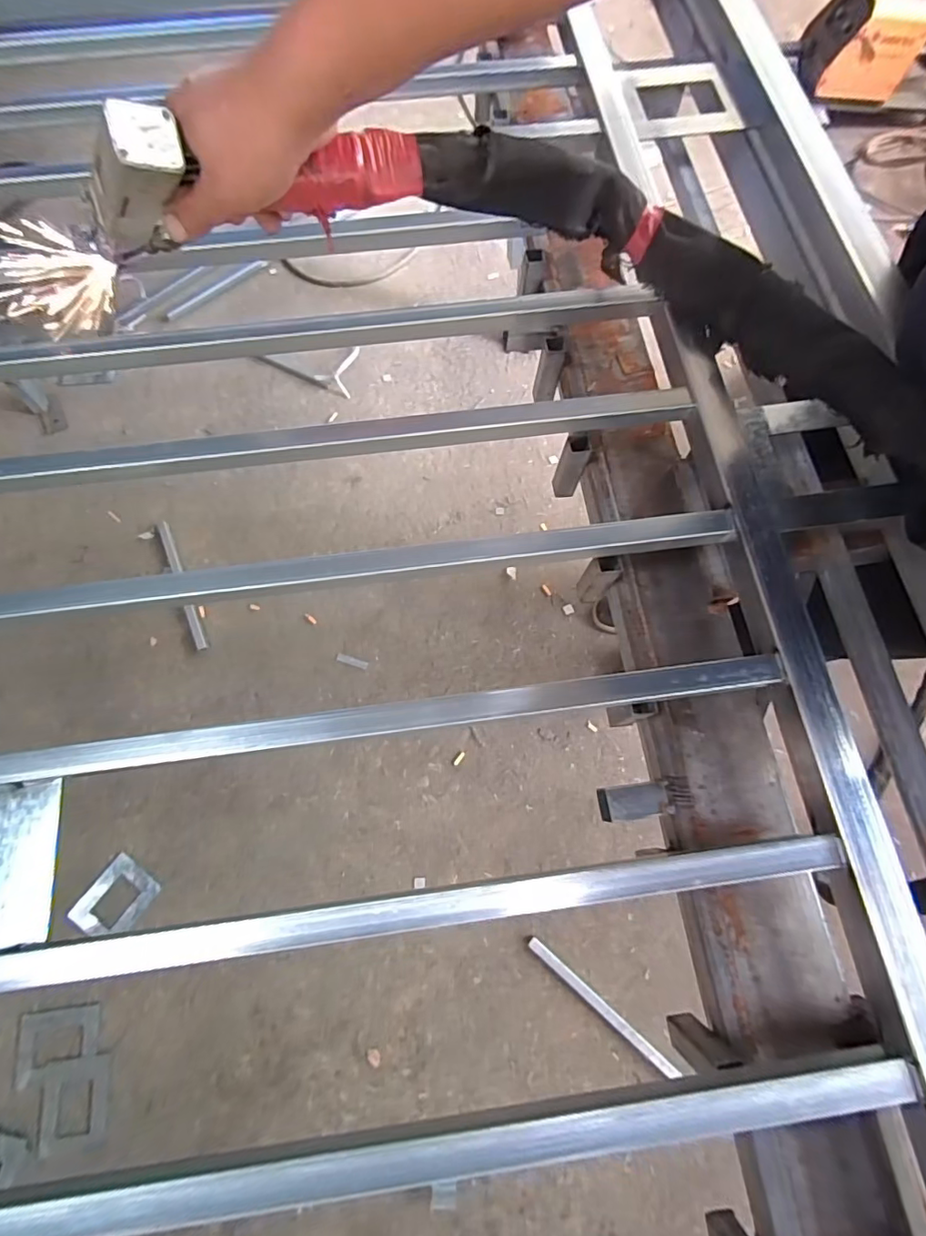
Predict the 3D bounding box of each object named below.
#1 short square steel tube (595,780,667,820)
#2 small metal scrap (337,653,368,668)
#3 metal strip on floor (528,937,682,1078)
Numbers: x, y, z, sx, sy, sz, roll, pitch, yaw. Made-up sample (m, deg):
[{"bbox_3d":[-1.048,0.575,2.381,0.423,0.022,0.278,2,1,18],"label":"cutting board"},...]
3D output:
[{"bbox_3d":[0.132,0.142,0.408,0.049,0.019,0.024,-8,73,-2],"label":"short square steel tube"},{"bbox_3d":[-0.259,0.100,1.226,0.076,0.006,0.019,16,72,4],"label":"small metal scrap"},{"bbox_3d":[0.264,0.755,1.028,0.322,0.019,0.022,30,73,30],"label":"metal strip on floor"}]

